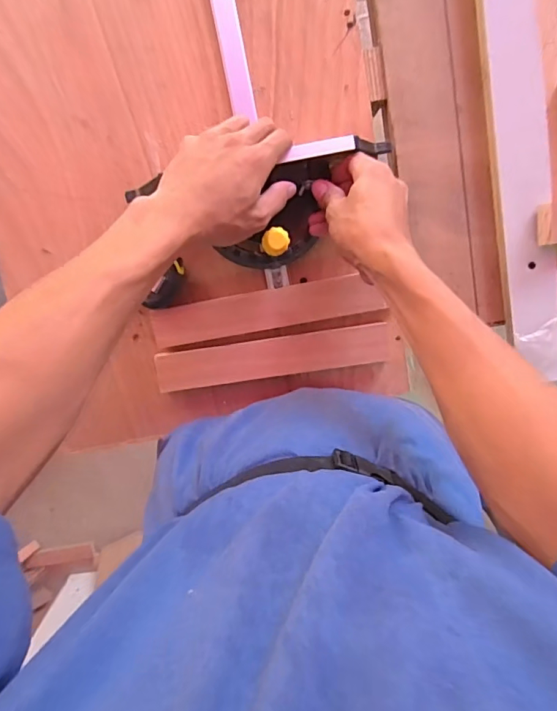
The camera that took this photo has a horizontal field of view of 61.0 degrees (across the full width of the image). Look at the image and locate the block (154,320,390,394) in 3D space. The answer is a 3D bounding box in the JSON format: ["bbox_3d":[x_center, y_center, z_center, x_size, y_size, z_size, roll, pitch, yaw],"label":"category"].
[{"bbox_3d":[-0.003,0.002,0.540,0.264,0.019,0.045,-8,99,0],"label":"block"}]

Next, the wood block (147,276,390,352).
[{"bbox_3d":[-0.014,-0.050,0.527,0.247,0.016,0.045,-10,99,0],"label":"wood block"}]

